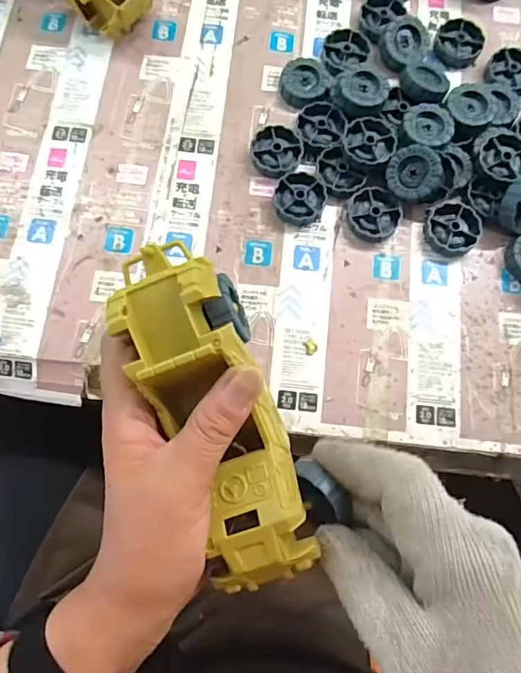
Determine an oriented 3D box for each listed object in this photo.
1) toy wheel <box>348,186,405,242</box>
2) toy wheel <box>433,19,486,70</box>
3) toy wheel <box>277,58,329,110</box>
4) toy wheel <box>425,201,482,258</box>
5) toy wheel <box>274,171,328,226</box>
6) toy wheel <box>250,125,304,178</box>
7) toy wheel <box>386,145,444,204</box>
[{"bbox_3d":[0.086,-0.090,0.372,0.040,0.012,0.039,0,76,1],"label":"toy wheel"},{"bbox_3d":[0.164,-0.242,0.412,0.038,0.012,0.041,0,76,1],"label":"toy wheel"},{"bbox_3d":[0.035,-0.202,0.398,0.038,0.011,0.039,0,76,1],"label":"toy wheel"},{"bbox_3d":[0.143,-0.081,0.372,0.039,0.012,0.041,0,76,1],"label":"toy wheel"},{"bbox_3d":[0.030,-0.104,0.374,0.038,0.010,0.041,0,76,1],"label":"toy wheel"},{"bbox_3d":[0.013,-0.141,0.382,0.038,0.010,0.041,0,76,1],"label":"toy wheel"},{"bbox_3d":[0.113,-0.118,0.364,0.037,0.012,0.039,5,102,22],"label":"toy wheel"}]

